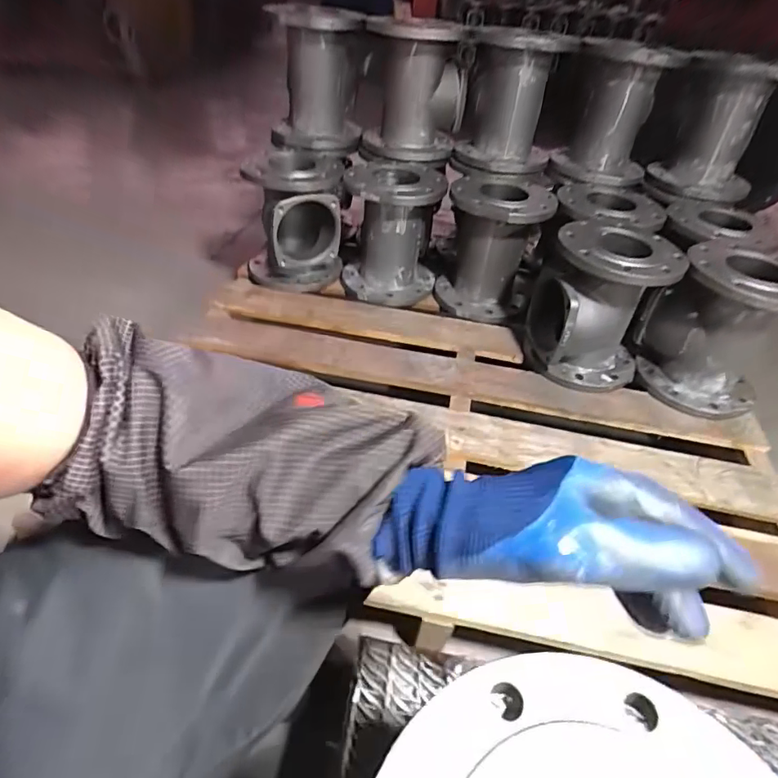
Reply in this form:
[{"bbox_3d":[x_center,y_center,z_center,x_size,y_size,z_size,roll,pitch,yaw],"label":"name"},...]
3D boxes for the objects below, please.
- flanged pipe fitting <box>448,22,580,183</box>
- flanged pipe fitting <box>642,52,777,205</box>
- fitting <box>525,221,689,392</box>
[{"bbox_3d":[0.246,-0.581,1.030,0.199,0.237,0.202,12,41,7],"label":"flanged pipe fitting"},{"bbox_3d":[0.647,-0.515,1.010,0.182,0.247,0.203,20,43,16],"label":"flanged pipe fitting"},{"bbox_3d":[0.380,-0.147,0.935,0.201,0.249,0.191,8,41,3],"label":"fitting"}]

